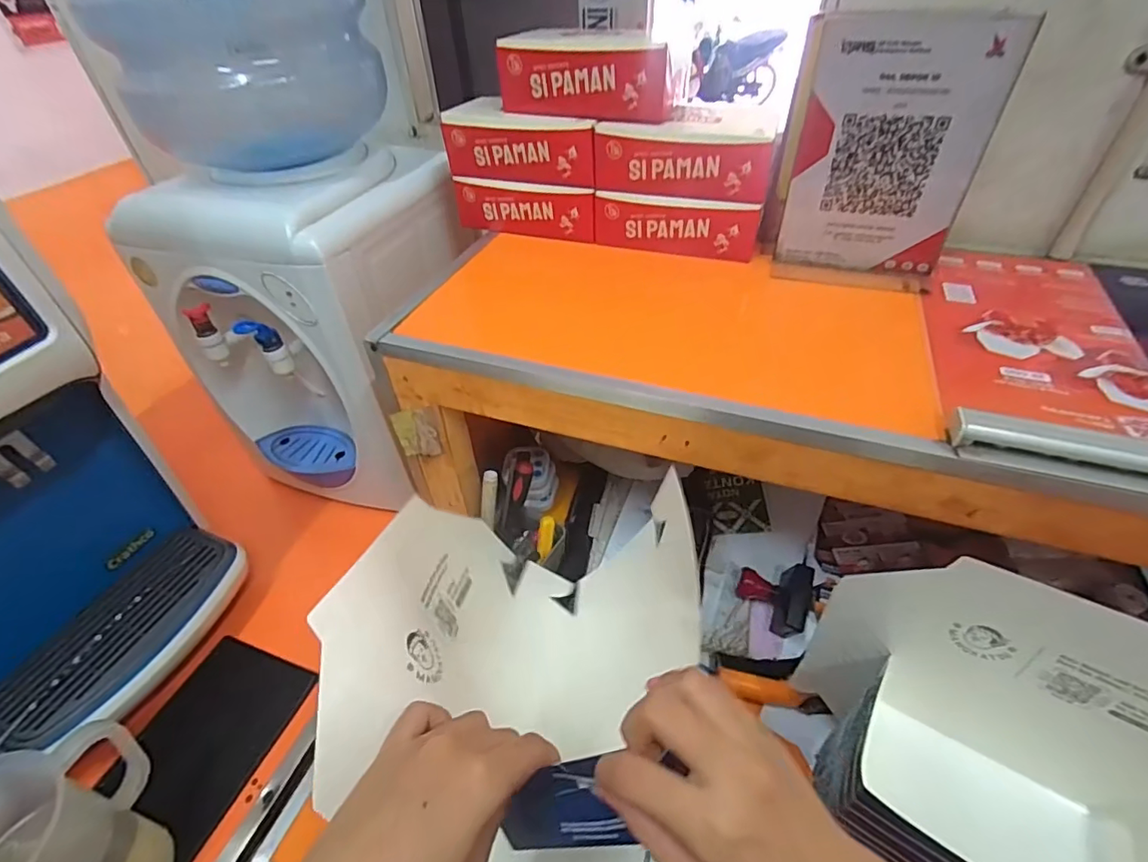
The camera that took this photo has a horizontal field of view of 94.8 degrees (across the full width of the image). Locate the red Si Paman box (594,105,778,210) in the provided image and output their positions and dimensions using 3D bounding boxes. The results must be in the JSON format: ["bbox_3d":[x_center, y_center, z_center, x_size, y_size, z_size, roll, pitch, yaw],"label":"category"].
[{"bbox_3d":[0.113,-0.282,0.540,0.176,0.067,0.066,12,45,14],"label":"red Si Paman box"}]

